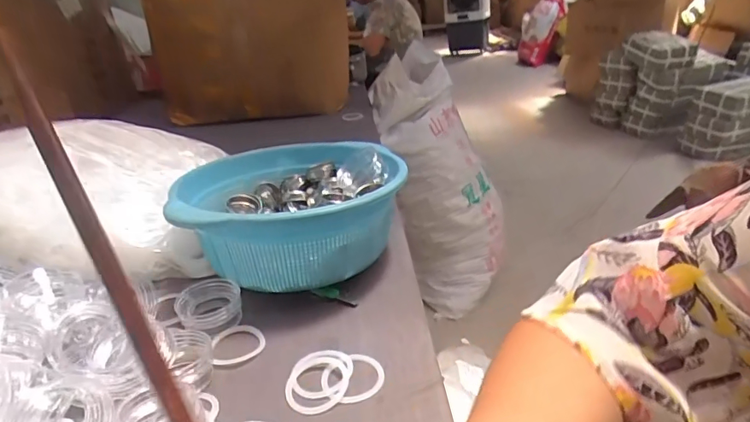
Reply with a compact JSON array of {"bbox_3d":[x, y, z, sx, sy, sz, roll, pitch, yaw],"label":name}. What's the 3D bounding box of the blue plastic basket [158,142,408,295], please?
[{"bbox_3d":[-0.100,0.003,0.614,0.266,0.128,0.275,-8,26,-7],"label":"blue plastic basket"}]

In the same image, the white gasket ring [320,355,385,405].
[{"bbox_3d":[-0.020,0.151,0.438,0.057,0.004,0.056,-3,26,2],"label":"white gasket ring"}]

